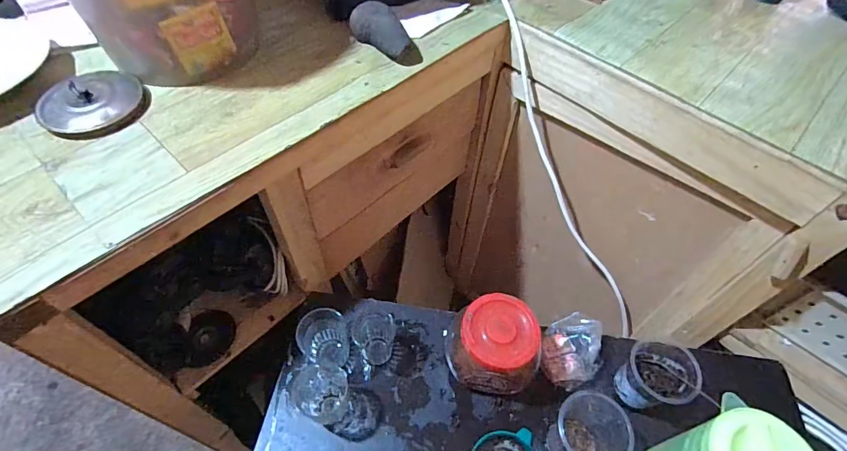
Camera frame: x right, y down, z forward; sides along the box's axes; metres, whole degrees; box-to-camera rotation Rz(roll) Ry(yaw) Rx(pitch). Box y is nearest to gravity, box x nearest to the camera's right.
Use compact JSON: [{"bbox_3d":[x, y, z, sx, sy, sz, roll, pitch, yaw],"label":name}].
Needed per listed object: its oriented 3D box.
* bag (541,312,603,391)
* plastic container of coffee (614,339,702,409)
[{"bbox_3d":[0.231,0.195,0.669,0.082,0.046,0.103,4,55,2],"label":"bag"},{"bbox_3d":[0.322,0.210,0.601,0.083,0.082,0.083,-22,59,-16],"label":"plastic container of coffee"}]

